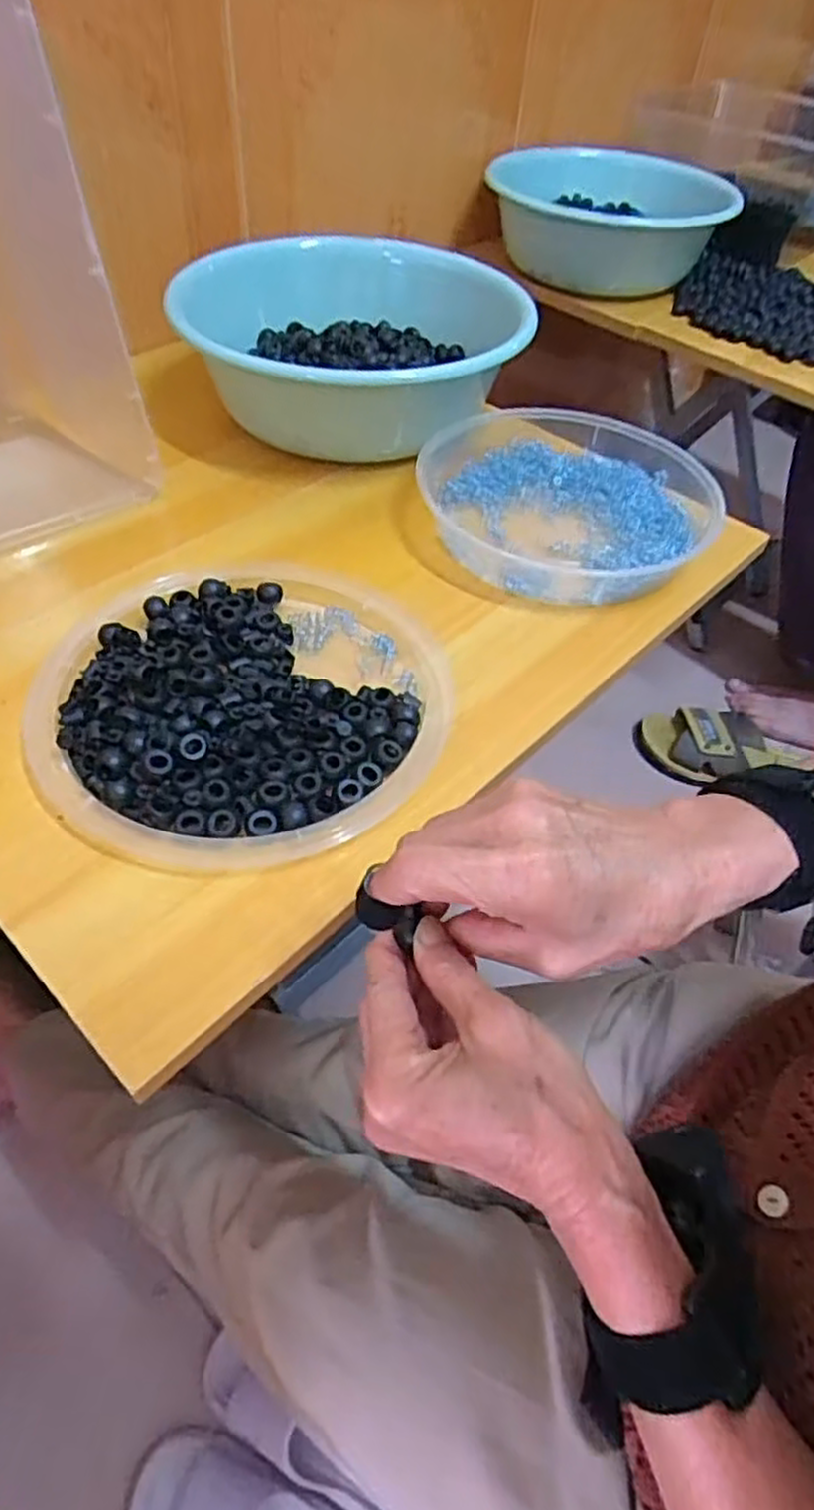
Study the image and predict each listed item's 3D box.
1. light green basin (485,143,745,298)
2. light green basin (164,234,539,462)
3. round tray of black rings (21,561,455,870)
[{"bbox_3d":[0.253,-0.665,0.937,0.275,0.091,0.264,2,50,-3],"label":"light green basin"},{"bbox_3d":[-0.036,-0.341,0.665,0.273,0.121,0.272,2,50,-3],"label":"light green basin"},{"bbox_3d":[-0.096,-0.042,0.450,0.234,0.025,0.238,2,51,-2],"label":"round tray of black rings"}]

